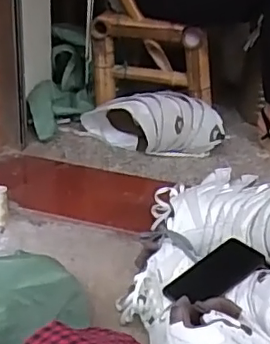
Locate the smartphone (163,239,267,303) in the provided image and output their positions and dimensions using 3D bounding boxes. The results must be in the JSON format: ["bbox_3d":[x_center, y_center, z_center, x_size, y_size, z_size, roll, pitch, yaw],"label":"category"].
[{"bbox_3d":[0.126,0.161,0.889,0.157,0.008,0.069,-32,58,-25],"label":"smartphone"}]

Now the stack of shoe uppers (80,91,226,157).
[{"bbox_3d":[0.037,-0.113,1.374,0.348,0.145,0.121,6,30,4],"label":"stack of shoe uppers"}]

